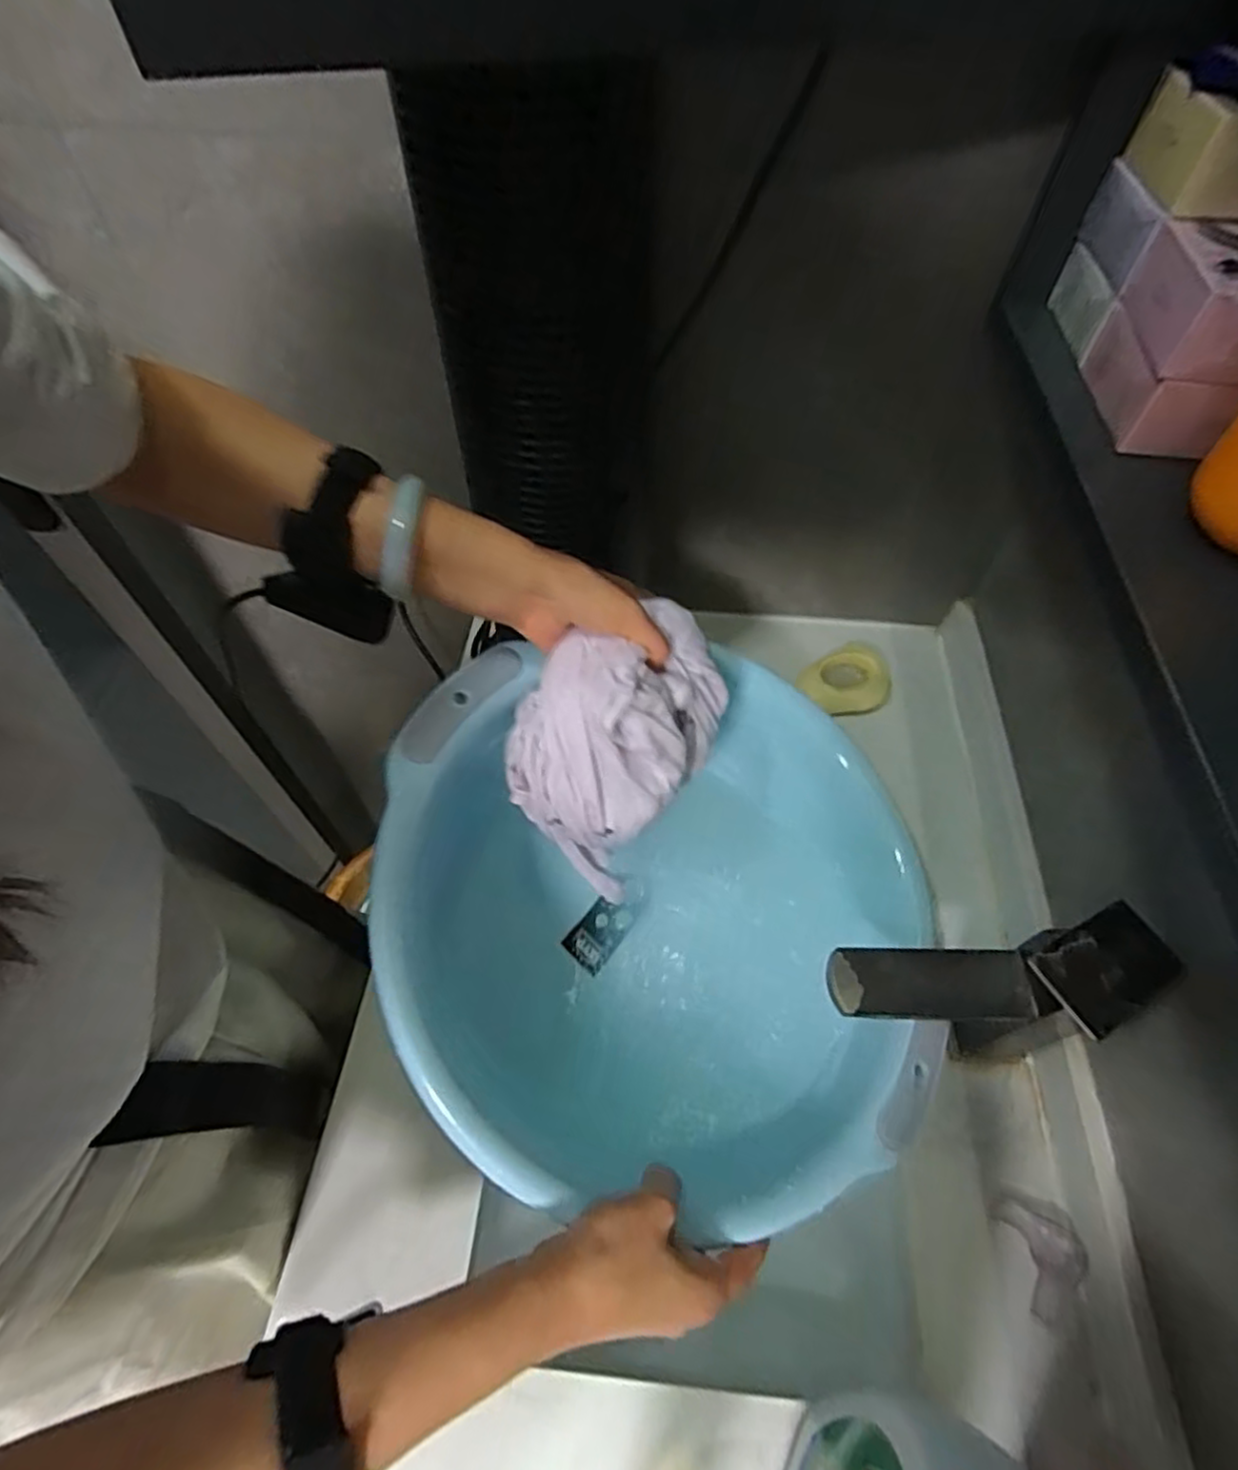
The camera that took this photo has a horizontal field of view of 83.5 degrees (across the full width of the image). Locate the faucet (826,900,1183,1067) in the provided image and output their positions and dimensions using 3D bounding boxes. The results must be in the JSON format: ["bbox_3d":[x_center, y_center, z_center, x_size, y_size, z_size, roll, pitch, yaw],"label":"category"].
[{"bbox_3d":[0.203,0.155,0.409,0.159,0.196,0.057,-2,56,-2],"label":"faucet"}]

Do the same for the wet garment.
[{"bbox_3d":[-0.004,0.001,0.458,0.111,0.139,0.144,25,59,15],"label":"wet garment"}]

